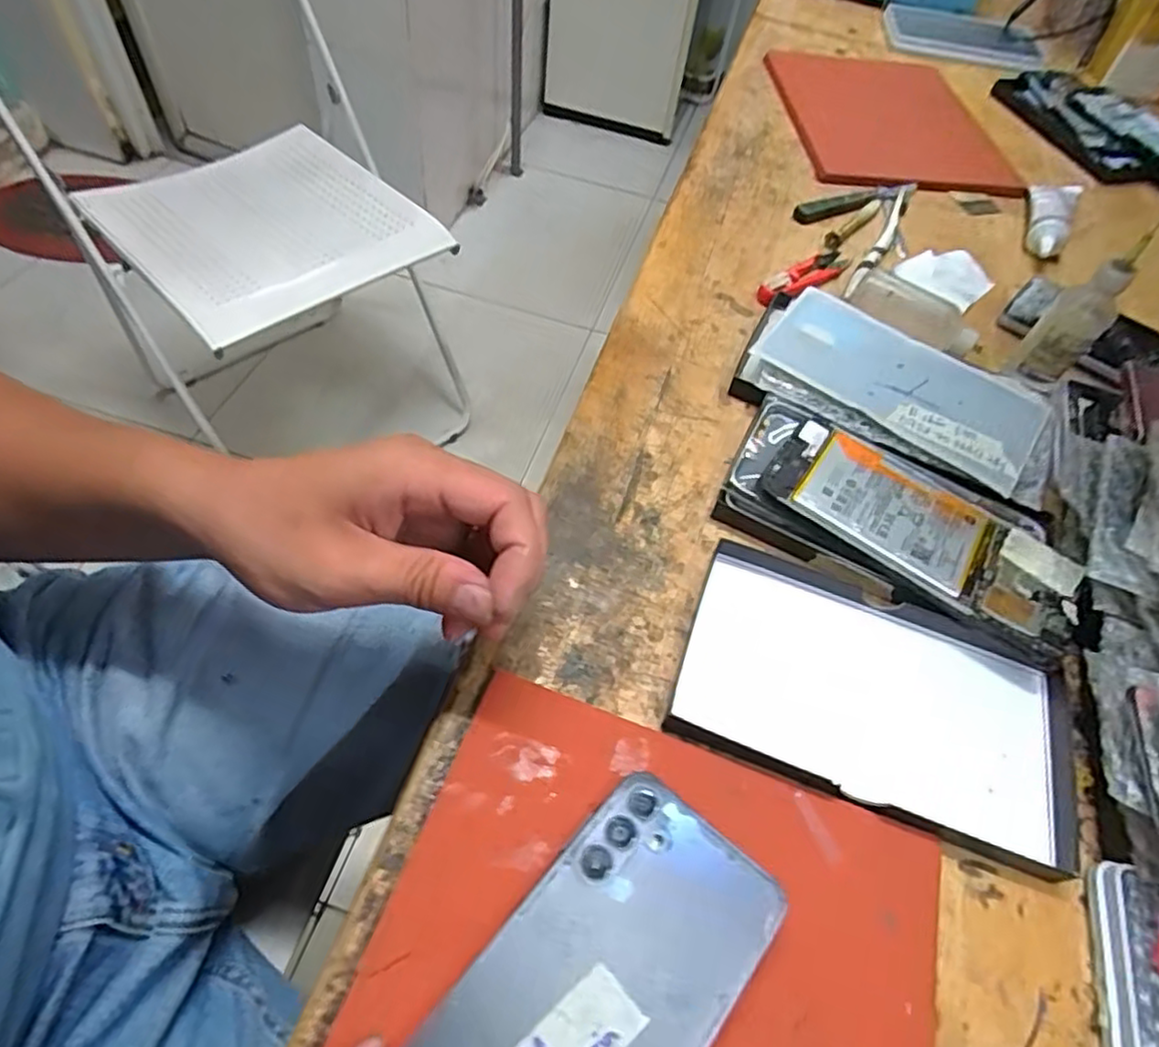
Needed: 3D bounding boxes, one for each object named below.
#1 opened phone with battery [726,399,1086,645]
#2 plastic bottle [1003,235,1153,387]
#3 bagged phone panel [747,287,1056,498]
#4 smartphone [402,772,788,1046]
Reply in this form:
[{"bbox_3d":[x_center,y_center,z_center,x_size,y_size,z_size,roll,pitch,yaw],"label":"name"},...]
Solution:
[{"bbox_3d":[0.170,-0.005,0.359,0.176,0.010,0.071,31,59,14],"label":"opened phone with battery"},{"bbox_3d":[0.313,-0.128,0.428,0.034,0.095,0.029,34,59,18],"label":"plastic bottle"},{"bbox_3d":[0.198,-0.089,0.417,0.166,0.015,0.083,32,59,17],"label":"bagged phone panel"},{"bbox_3d":[0.001,0.161,0.227,0.075,0.007,0.154,32,55,27],"label":"smartphone"}]

